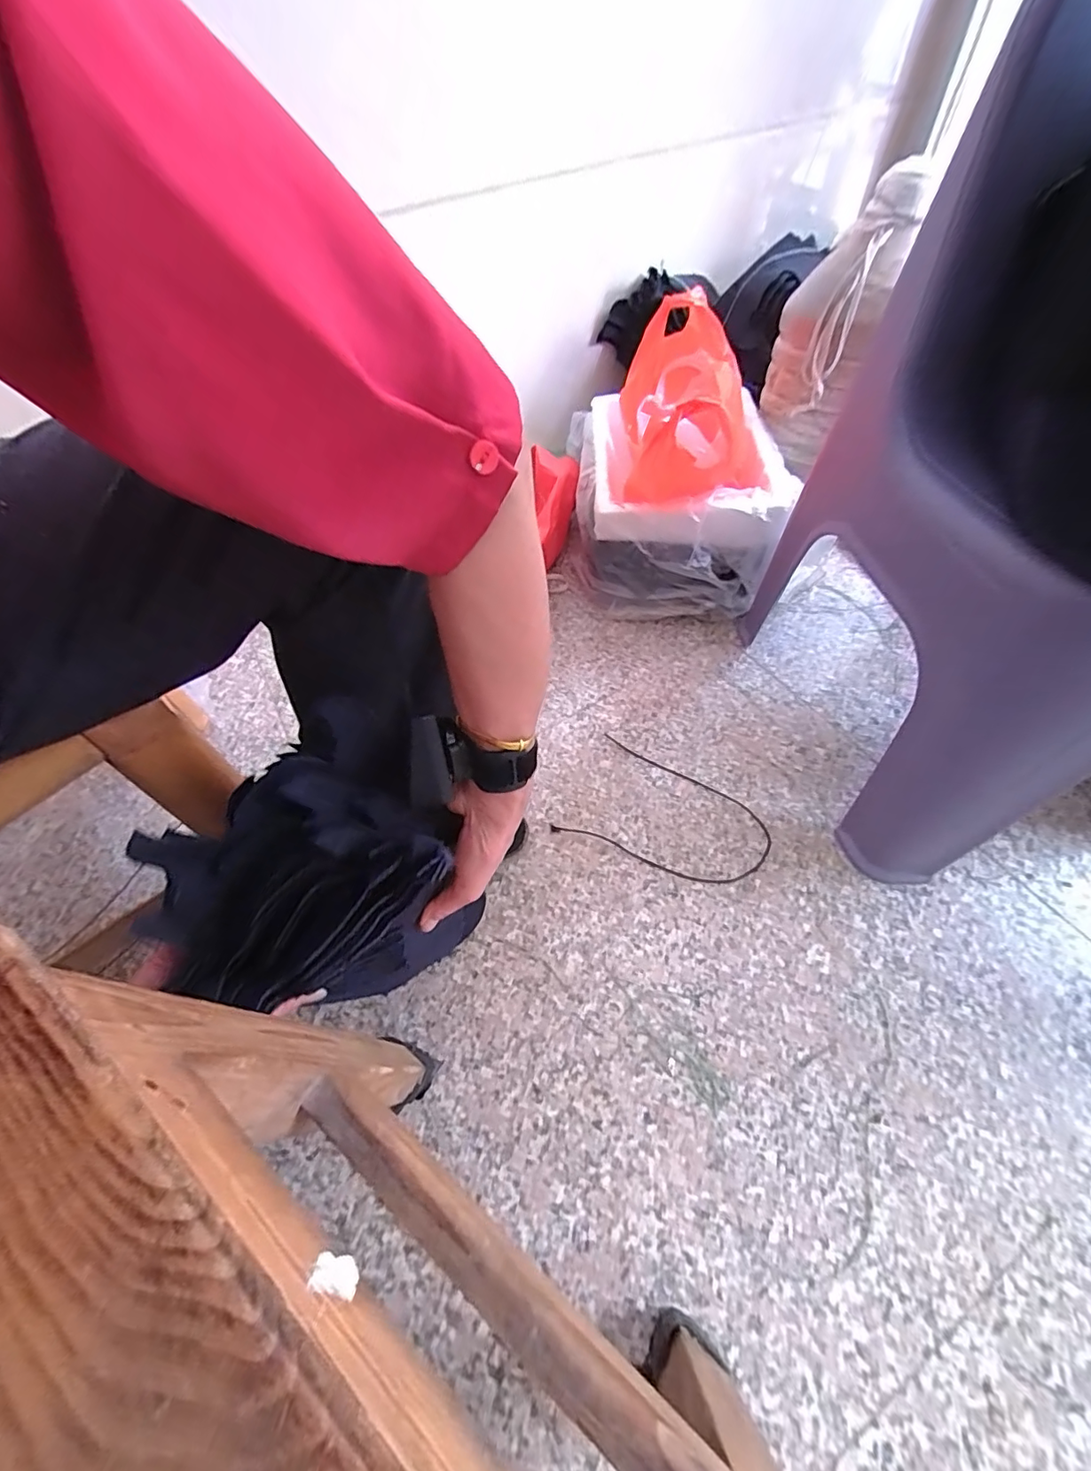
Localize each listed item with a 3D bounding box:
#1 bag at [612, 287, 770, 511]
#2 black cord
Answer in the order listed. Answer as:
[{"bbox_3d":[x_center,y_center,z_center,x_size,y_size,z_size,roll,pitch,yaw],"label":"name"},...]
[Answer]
[{"bbox_3d":[0.196,-0.418,0.676,0.196,0.170,0.250,6,55,9],"label":"bag"},{"bbox_3d":[0.144,0.094,0.614,0.228,0.004,0.151,21,59,19],"label":"black cord"}]

